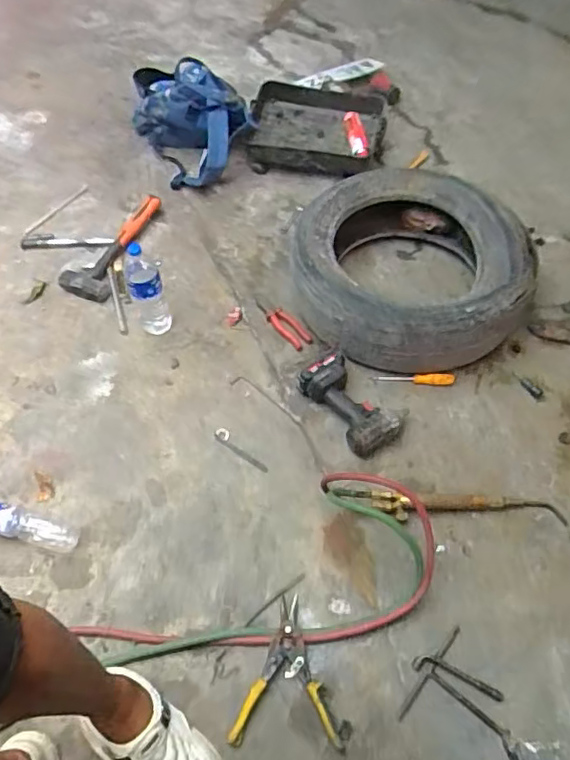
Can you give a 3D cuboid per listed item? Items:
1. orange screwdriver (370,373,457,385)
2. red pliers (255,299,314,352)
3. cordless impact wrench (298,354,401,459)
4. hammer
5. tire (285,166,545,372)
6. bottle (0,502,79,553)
[{"bbox_3d":[0.304,-0.006,1.314,0.181,0.021,0.025,3,55,3],"label":"orange screwdriver"},{"bbox_3d":[-0.010,-0.150,1.423,0.051,0.015,0.198,-34,61,-21],"label":"red pliers"},{"bbox_3d":[0.145,0.045,1.238,0.137,0.077,0.253,-29,55,-15],"label":"cordless impact wrench"},{"bbox_3d":[-0.487,-0.376,1.564,0.154,0.047,0.385,12,56,9],"label":"hammer"},{"bbox_3d":[0.310,-0.293,1.424,0.574,0.184,0.574,0,55,0],"label":"tire"},{"bbox_3d":[-0.515,0.285,1.103,0.219,0.055,0.058,11,55,15],"label":"bottle"}]

